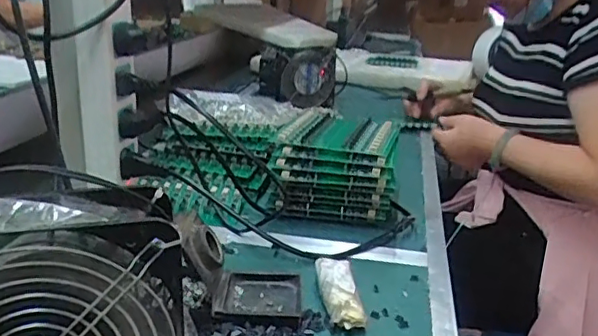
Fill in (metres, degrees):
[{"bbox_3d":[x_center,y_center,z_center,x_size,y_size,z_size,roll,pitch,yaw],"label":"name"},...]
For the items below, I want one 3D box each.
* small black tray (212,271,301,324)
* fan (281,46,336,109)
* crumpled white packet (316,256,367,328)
[{"bbox_3d":[-0.033,0.107,0.482,0.068,0.016,0.072,3,20,-1],"label":"small black tray"},{"bbox_3d":[0.019,-0.185,1.178,0.111,0.121,0.041,-2,10,-1],"label":"fan"},{"bbox_3d":[0.034,0.105,0.493,0.027,0.025,0.089,1,20,-7],"label":"crumpled white packet"}]

